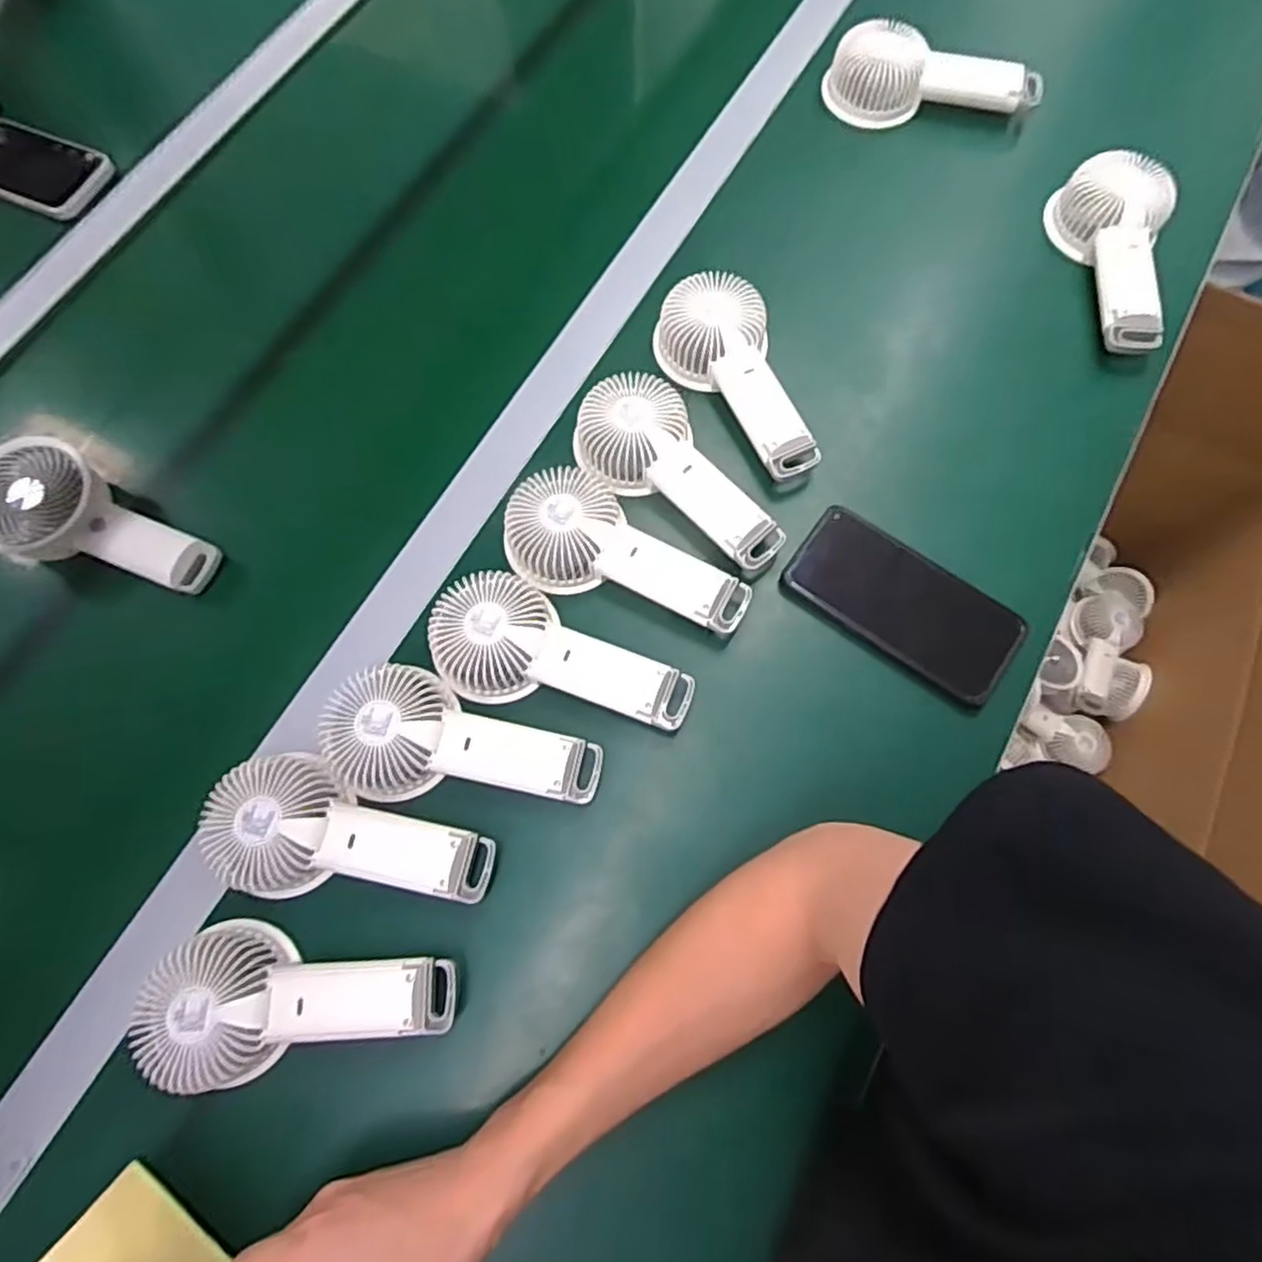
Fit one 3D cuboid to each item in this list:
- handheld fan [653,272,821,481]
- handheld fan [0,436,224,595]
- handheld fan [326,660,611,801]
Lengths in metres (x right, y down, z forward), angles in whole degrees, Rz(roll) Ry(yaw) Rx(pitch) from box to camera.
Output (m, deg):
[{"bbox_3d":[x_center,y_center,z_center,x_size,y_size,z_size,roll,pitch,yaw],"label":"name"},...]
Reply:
[{"bbox_3d":[0.079,-0.190,0.514,0.079,0.041,0.166,-18,73,-5],"label":"handheld fan"},{"bbox_3d":[-0.392,-0.079,0.506,0.178,0.057,0.084,19,74,7],"label":"handheld fan"},{"bbox_3d":[-0.109,0.071,0.438,0.175,0.039,0.082,9,73,4],"label":"handheld fan"}]

